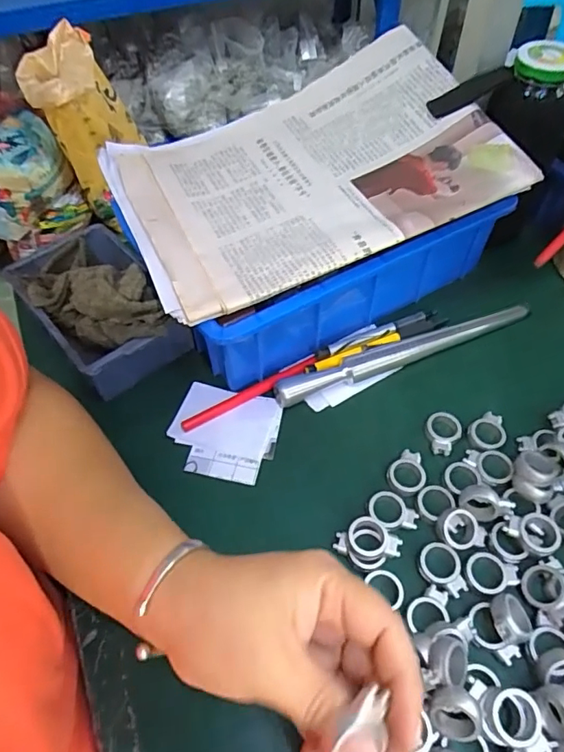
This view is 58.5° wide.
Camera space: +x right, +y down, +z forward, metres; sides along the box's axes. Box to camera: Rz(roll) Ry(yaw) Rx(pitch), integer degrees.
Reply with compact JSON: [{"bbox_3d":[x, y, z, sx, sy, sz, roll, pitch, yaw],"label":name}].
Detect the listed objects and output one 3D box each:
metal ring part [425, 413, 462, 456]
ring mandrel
[{"bbox_3d":[0.122,0.043,0.379,0.025,0.005,0.034,7,55,8],"label":"metal ring part"},{"bbox_3d":[0.105,-0.023,0.418,0.233,0.017,0.020,-21,56,-11],"label":"ring mandrel"}]

